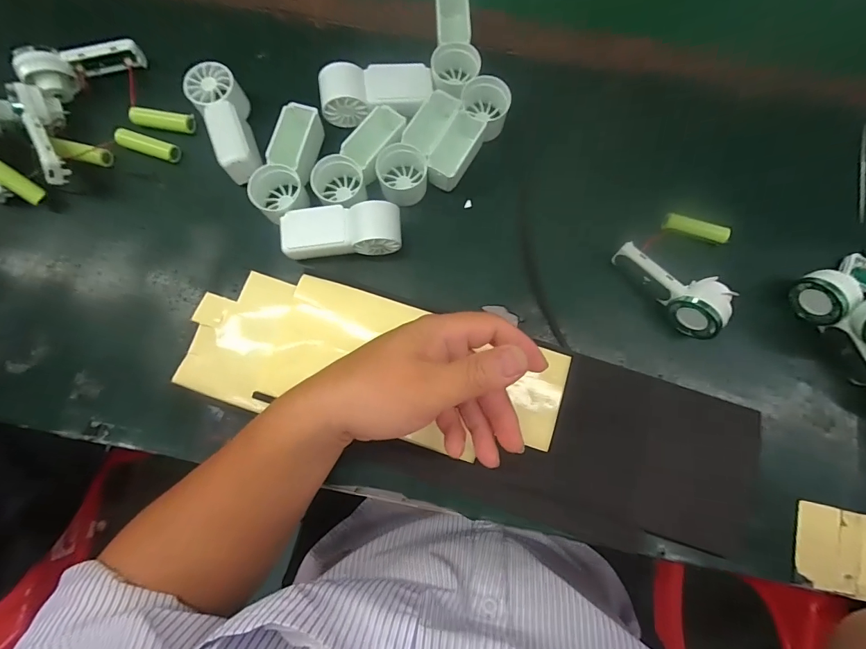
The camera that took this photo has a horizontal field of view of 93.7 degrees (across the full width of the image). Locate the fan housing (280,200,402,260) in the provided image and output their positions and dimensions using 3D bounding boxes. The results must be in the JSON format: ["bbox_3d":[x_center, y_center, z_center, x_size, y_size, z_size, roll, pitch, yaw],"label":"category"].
[{"bbox_3d":[-0.072,-0.074,0.325,0.093,0.029,0.038,-3,80,0],"label":"fan housing"}]

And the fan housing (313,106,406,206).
[{"bbox_3d":[-0.056,-0.138,0.333,0.044,0.032,0.097,35,82,6],"label":"fan housing"}]

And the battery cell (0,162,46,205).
[{"bbox_3d":[-0.339,-0.117,0.322,0.051,0.016,0.014,41,81,-26],"label":"battery cell"}]

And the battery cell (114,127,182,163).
[{"bbox_3d":[-0.243,-0.153,0.346,0.051,0.013,0.017,17,80,3],"label":"battery cell"}]

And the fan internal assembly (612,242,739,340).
[{"bbox_3d":[0.187,-0.033,0.314,0.037,0.036,0.091,-44,83,-7],"label":"fan internal assembly"}]

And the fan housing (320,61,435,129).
[{"bbox_3d":[-0.046,-0.193,0.344,0.090,0.035,0.040,-6,80,-1],"label":"fan housing"}]

